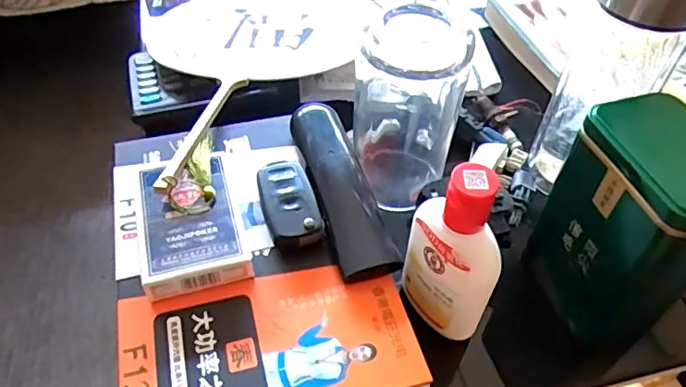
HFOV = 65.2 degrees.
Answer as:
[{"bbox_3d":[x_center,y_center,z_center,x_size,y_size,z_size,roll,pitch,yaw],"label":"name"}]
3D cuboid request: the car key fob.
[{"bbox_3d":[-0.035,0.003,0.336,0.032,0.010,0.064,-15,52,-14],"label":"car key fob"}]

